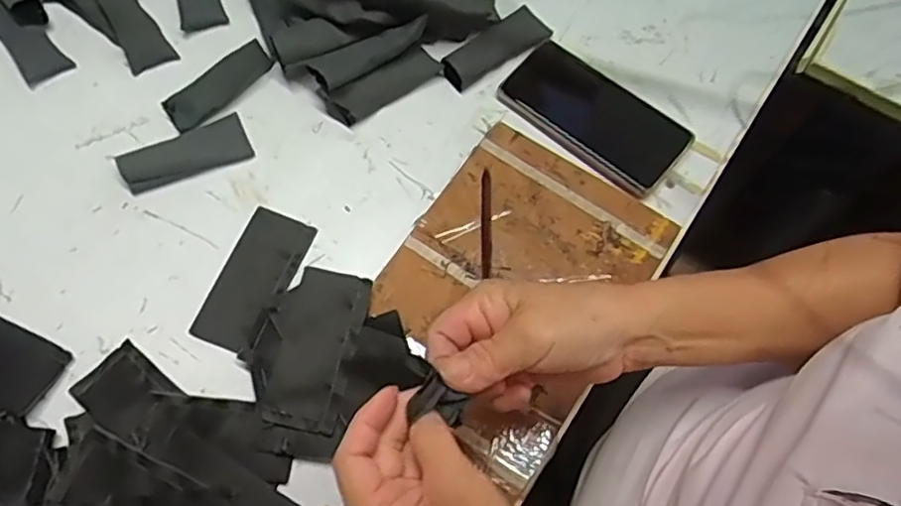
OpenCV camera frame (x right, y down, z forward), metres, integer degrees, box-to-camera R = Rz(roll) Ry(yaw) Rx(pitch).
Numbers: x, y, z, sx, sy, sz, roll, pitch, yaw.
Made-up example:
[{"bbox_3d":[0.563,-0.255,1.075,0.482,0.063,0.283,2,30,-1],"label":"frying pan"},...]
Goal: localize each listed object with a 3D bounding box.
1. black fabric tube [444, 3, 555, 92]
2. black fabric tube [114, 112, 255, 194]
[{"bbox_3d":[0.041,-0.184,0.576,0.102,0.017,0.039,-37,72,-13],"label":"black fabric tube"},{"bbox_3d":[-0.226,-0.087,0.550,0.103,0.021,0.044,-20,69,-7],"label":"black fabric tube"}]

